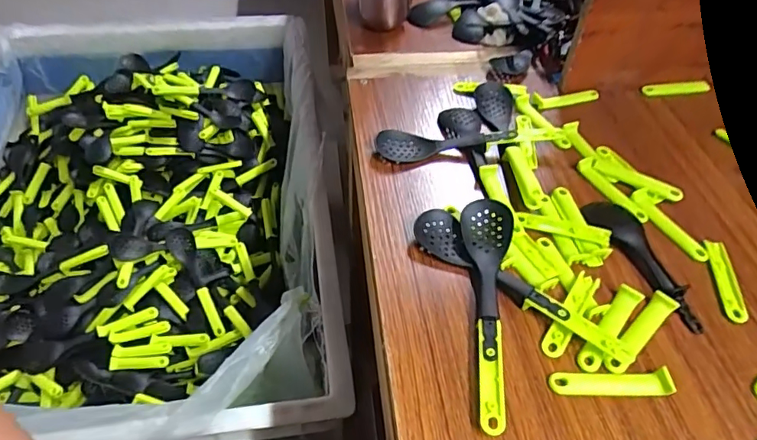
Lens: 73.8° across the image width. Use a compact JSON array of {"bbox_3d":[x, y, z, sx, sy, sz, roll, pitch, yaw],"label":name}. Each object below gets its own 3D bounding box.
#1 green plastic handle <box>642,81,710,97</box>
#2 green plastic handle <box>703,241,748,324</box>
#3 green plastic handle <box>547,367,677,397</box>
[{"bbox_3d":[0.332,-0.147,0.563,0.080,0.007,0.015,-7,49,-8],"label":"green plastic handle"},{"bbox_3d":[0.269,0.047,0.390,0.017,0.005,0.074,9,49,6],"label":"green plastic handle"},{"bbox_3d":[0.151,0.105,0.327,0.077,0.009,0.016,0,48,-1],"label":"green plastic handle"}]

